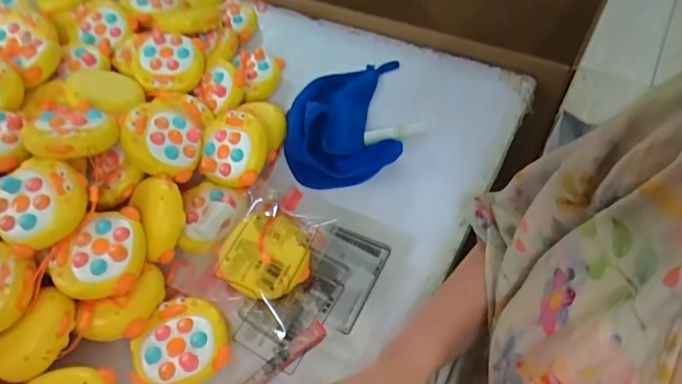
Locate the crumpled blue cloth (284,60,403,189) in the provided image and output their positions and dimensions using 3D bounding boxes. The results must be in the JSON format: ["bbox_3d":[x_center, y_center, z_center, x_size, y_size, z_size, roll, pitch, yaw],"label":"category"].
[{"bbox_3d":[-0.001,-0.106,0.580,0.139,0.078,0.200,-5,54,1],"label":"crumpled blue cloth"}]

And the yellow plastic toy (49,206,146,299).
[{"bbox_3d":[-0.232,0.056,0.451,0.080,0.031,0.082,-7,54,0],"label":"yellow plastic toy"}]

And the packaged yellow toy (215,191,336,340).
[{"bbox_3d":[-0.072,0.060,0.477,0.088,0.049,0.127,16,57,15],"label":"packaged yellow toy"}]

